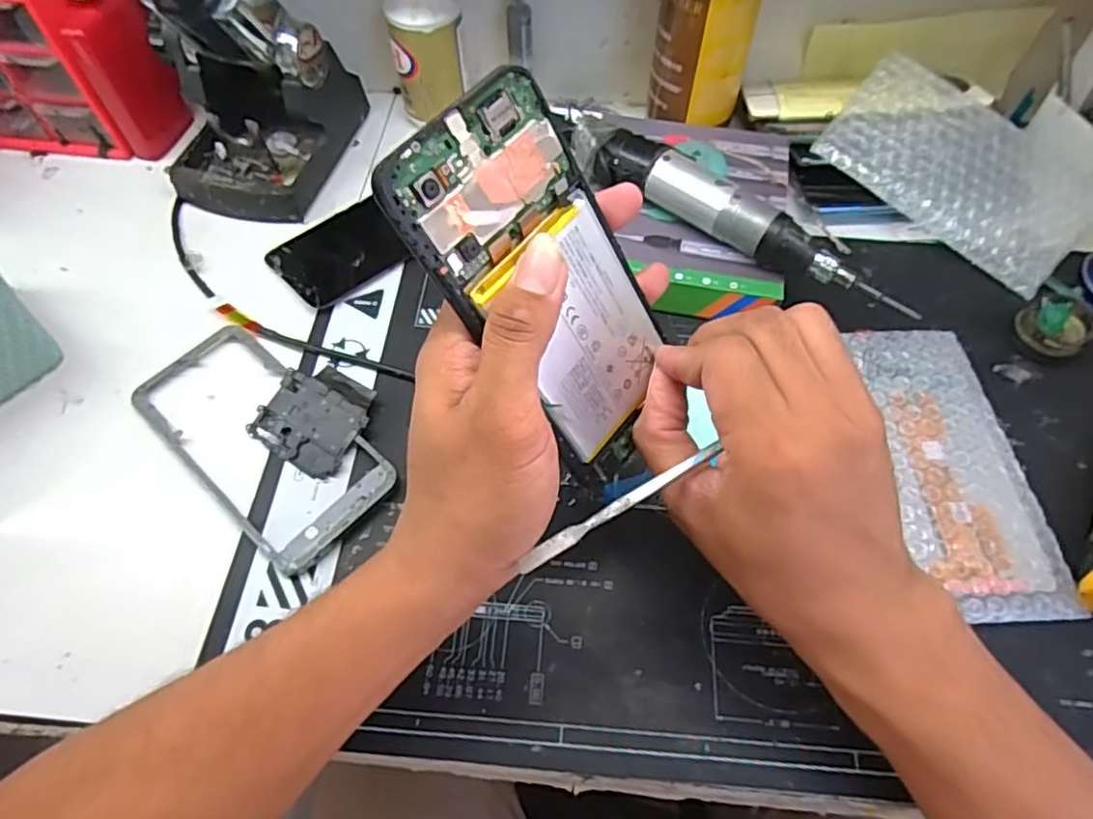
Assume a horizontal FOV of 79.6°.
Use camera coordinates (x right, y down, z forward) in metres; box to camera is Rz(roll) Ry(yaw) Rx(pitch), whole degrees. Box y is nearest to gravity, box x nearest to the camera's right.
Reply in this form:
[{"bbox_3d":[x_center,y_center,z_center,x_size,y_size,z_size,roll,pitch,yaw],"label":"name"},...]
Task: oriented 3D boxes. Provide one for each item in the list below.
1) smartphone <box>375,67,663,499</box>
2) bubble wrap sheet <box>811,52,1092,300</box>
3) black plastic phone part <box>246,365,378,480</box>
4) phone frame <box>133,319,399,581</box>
[{"bbox_3d":[0.007,-0.040,0.258,0.072,0.160,0.004,-47,36,-19],"label":"smartphone"},{"bbox_3d":[0.279,-0.163,0.434,0.169,0.011,0.100,39,91,8],"label":"bubble wrap sheet"},{"bbox_3d":[-0.132,0.003,0.375,0.062,0.012,0.057,29,64,16],"label":"black plastic phone part"},{"bbox_3d":[-0.164,0.015,0.374,0.167,0.008,0.077,38,67,20],"label":"phone frame"}]

